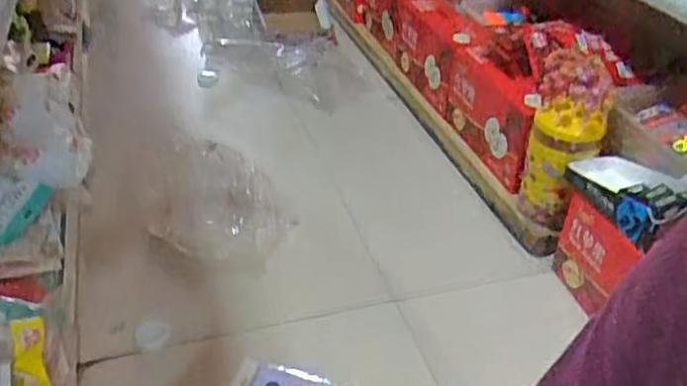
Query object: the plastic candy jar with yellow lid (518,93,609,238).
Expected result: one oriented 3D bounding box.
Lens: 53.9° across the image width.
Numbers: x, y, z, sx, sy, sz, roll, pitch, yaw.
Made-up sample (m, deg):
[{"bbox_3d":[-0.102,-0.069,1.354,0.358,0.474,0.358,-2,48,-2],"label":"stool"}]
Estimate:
[{"bbox_3d":[0.432,-0.059,1.349,0.136,0.301,0.125,1,34,-1],"label":"plastic candy jar with yellow lid"}]

